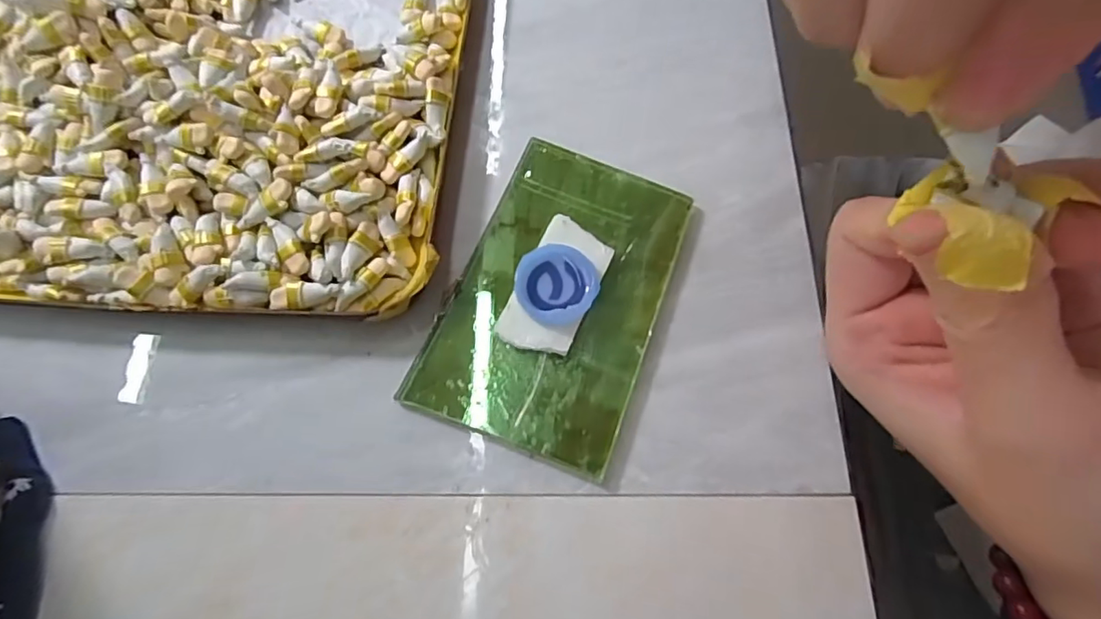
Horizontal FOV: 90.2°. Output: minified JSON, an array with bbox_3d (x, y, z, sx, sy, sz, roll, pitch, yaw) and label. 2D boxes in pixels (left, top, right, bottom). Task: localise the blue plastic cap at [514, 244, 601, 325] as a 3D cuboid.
[{"bbox_3d":[0.002,-0.008,0.180,0.026,0.006,0.027,0,71,0],"label":"blue plastic cap"}]

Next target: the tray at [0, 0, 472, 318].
[{"bbox_3d":[-0.131,-0.116,0.214,0.194,0.025,0.240,3,71,1],"label":"tray"}]

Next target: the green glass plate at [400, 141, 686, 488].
[{"bbox_3d":[0.002,-0.006,0.184,0.067,0.006,0.102,20,73,7],"label":"green glass plate"}]

